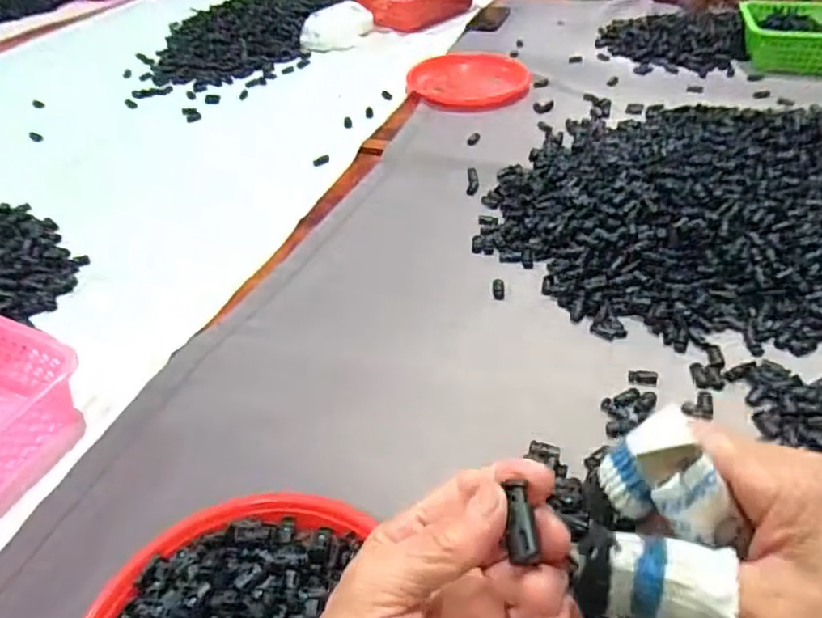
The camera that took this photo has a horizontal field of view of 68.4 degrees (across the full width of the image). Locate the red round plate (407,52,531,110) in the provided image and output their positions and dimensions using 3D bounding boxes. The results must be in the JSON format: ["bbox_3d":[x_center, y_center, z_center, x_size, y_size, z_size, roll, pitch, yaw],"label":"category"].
[{"bbox_3d":[0.108,-0.433,1.139,0.224,0.031,0.184,1,43,5],"label":"red round plate"}]

